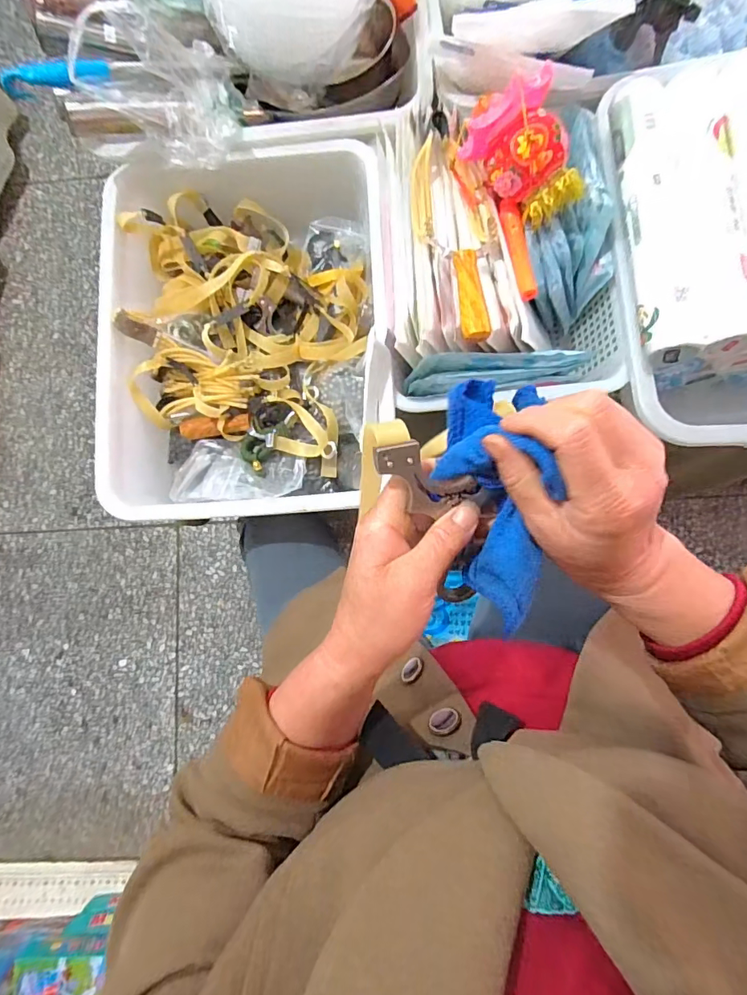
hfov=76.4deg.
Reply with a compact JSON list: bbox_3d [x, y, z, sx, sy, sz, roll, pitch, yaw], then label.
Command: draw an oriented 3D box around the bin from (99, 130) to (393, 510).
[{"bbox_3d":[-0.156,-0.208,0.610,0.343,0.117,0.465,-4,82,3],"label":"bin"}]

